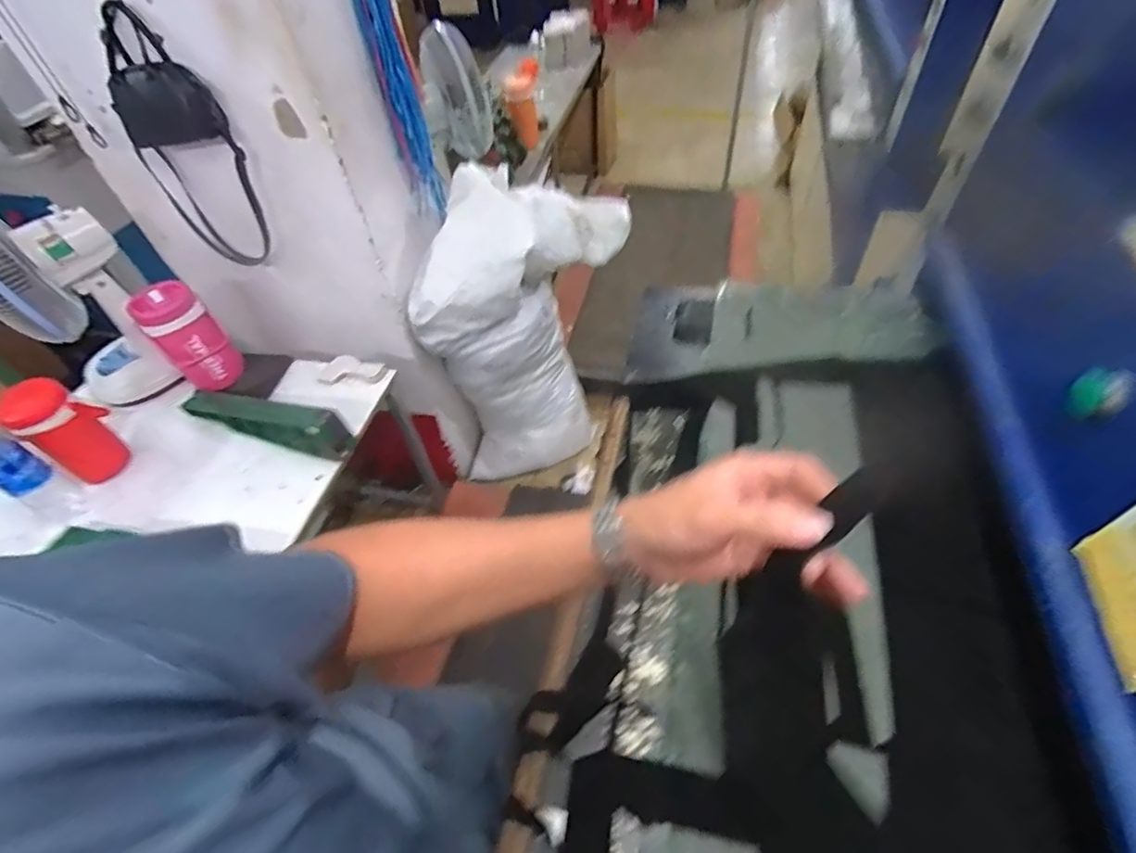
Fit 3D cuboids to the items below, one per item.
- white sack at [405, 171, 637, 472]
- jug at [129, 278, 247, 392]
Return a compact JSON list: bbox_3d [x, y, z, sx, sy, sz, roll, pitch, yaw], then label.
[{"bbox_3d":[-0.136,-0.248,1.750,0.609,1.096,0.318,-30,54,-18],"label":"white sack"},{"bbox_3d":[-0.945,-0.222,1.345,0.128,0.264,0.142,32,60,28],"label":"jug"}]

